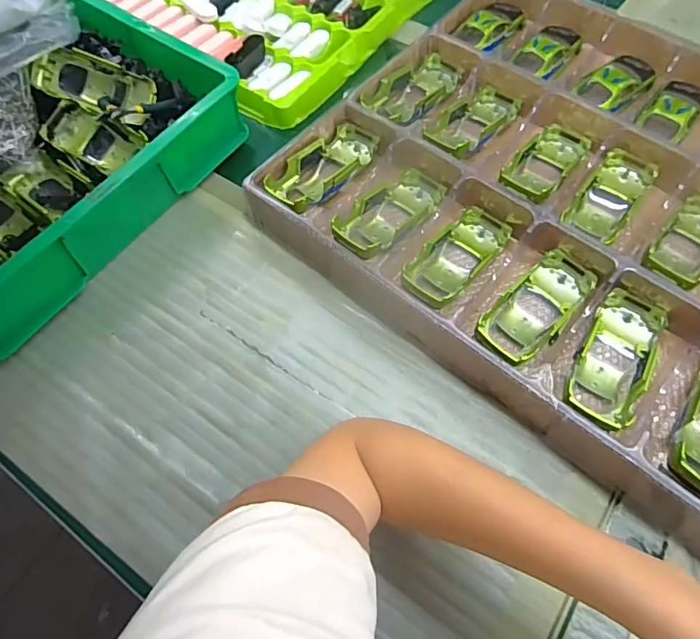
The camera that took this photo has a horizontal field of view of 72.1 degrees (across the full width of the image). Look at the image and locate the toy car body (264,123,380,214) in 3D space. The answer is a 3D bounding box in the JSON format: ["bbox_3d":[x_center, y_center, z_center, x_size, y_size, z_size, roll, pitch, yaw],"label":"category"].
[{"bbox_3d":[-0.024,-0.157,0.497,0.064,0.035,0.136,38,73,18],"label":"toy car body"}]

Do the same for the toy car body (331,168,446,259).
[{"bbox_3d":[0.037,-0.101,0.476,0.056,0.030,0.135,37,57,18],"label":"toy car body"}]

